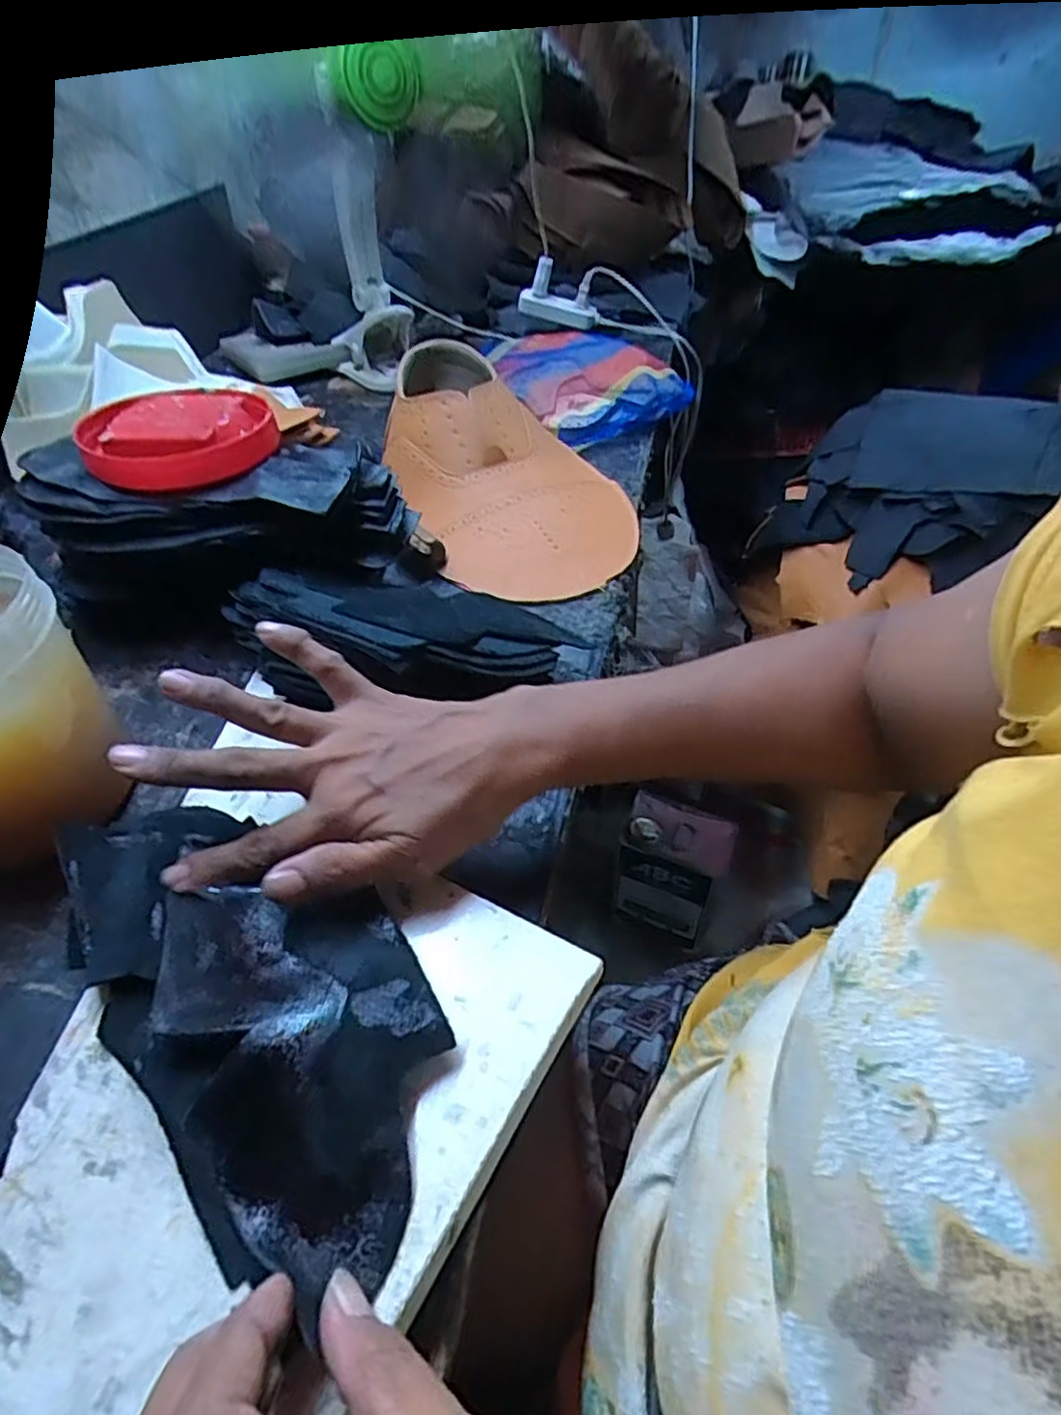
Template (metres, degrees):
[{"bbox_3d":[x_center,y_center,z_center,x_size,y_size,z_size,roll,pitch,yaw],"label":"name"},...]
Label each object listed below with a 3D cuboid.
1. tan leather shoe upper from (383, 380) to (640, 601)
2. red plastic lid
[{"bbox_3d":[-0.009,-0.184,0.558,0.169,0.082,0.216,-19,47,-14],"label":"tan leather shoe upper"},{"bbox_3d":[-0.227,-0.179,0.451,0.115,0.027,0.095,-20,48,-15],"label":"red plastic lid"}]

